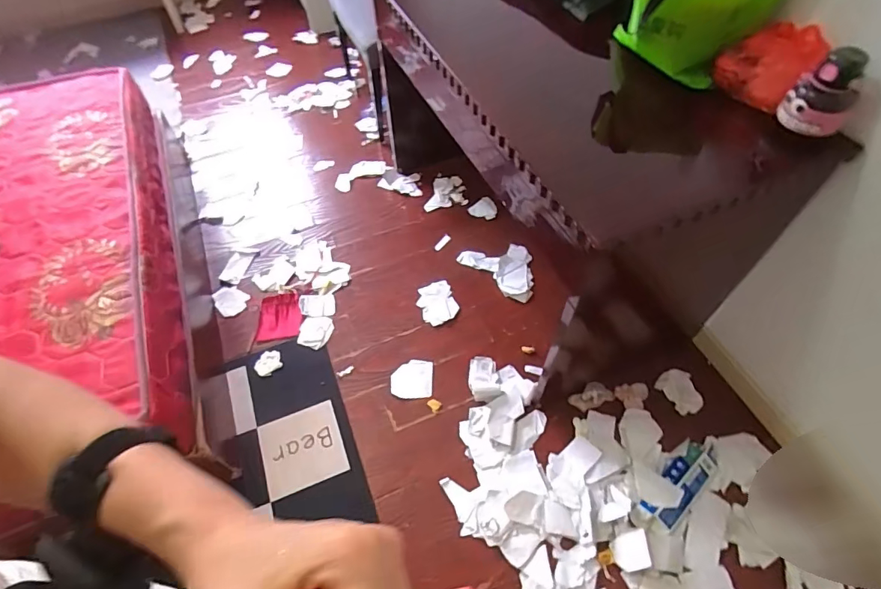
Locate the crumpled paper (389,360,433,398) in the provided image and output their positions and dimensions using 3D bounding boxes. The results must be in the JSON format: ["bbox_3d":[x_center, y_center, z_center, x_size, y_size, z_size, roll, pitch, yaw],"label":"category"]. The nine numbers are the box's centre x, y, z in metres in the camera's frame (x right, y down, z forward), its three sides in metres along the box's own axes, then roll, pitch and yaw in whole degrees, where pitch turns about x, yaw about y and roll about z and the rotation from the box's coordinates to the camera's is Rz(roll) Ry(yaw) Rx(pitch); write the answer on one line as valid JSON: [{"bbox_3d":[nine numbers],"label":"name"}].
[{"bbox_3d":[-0.085,0.252,1.385,0.123,0.010,0.119,-1,57,0],"label":"crumpled paper"}]

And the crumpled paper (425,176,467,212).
[{"bbox_3d":[0.014,-0.399,1.802,0.161,0.051,0.133,-10,57,-5],"label":"crumpled paper"}]

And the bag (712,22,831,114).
[{"bbox_3d":[0.643,-0.452,0.914,0.152,0.103,0.131,37,64,24],"label":"bag"}]

